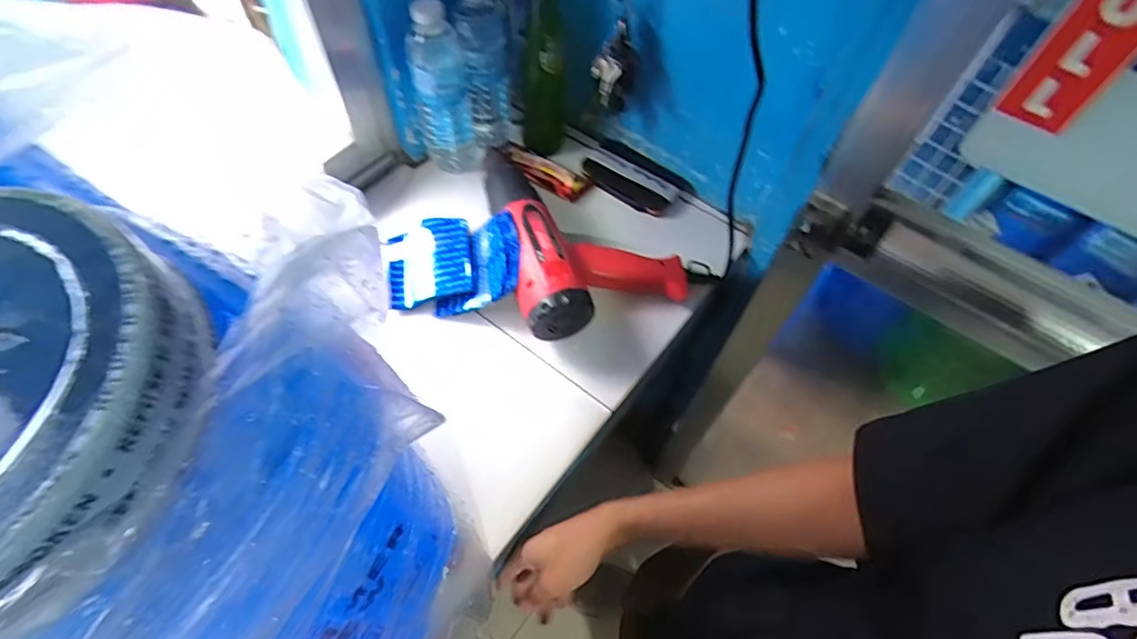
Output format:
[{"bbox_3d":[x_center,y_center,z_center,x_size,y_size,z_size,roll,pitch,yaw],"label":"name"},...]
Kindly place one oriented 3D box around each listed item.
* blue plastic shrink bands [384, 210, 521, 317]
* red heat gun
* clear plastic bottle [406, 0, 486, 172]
[{"bbox_3d":[-0.132,-0.074,0.628,0.155,0.061,0.128,-1,59,-3],"label":"blue plastic shrink bands"},{"bbox_3d":[0.029,-0.122,0.660,0.224,0.060,0.269,-14,60,-11],"label":"red heat gun"},{"bbox_3d":[-0.147,-0.267,0.679,0.067,0.234,0.056,-9,60,-8],"label":"clear plastic bottle"}]

